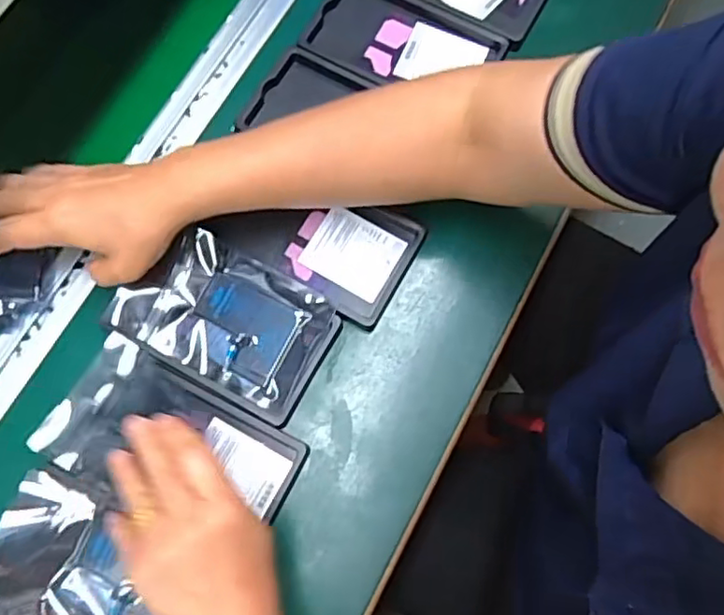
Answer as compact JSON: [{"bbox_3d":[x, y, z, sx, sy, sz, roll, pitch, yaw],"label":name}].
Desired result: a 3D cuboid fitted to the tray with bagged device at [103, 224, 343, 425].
[{"bbox_3d":[-0.100,0.008,0.468,0.149,0.020,0.099,28,76,9],"label":"tray with bagged device"}]

